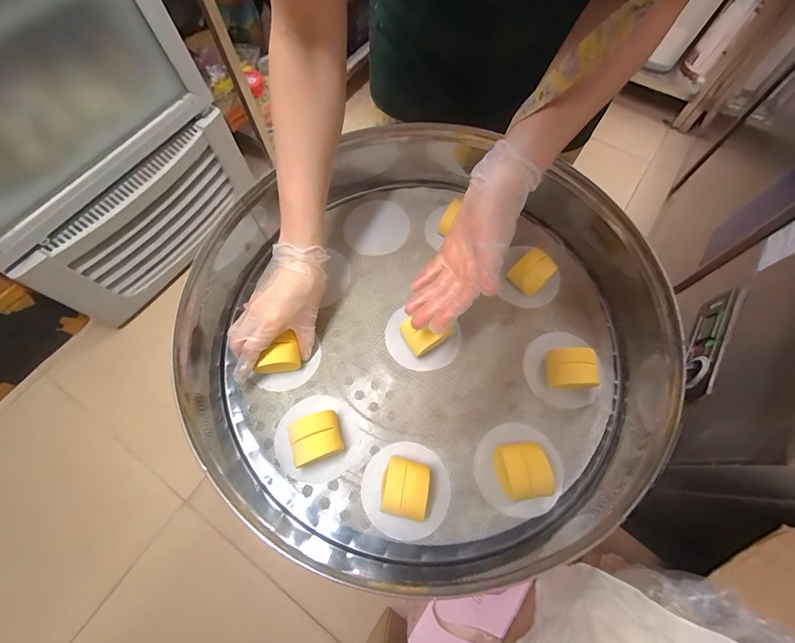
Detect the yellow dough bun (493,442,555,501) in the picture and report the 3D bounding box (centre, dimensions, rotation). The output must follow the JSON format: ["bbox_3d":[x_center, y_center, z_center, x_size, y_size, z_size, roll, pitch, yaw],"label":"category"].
[{"bbox_3d":[0.134,0.157,0.369,0.050,0.032,0.055,-10,68,-2],"label":"yellow dough bun"}]

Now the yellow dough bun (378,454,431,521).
[{"bbox_3d":[0.007,0.175,0.370,0.051,0.038,0.054,12,69,6],"label":"yellow dough bun"}]

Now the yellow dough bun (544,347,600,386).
[{"bbox_3d":[0.206,0.057,0.421,0.052,0.031,0.051,1,67,1],"label":"yellow dough bun"}]

